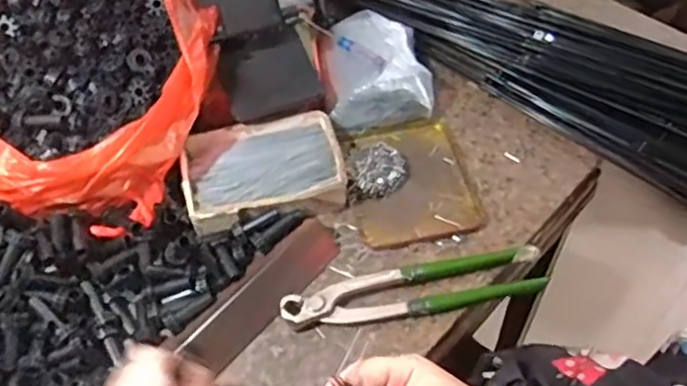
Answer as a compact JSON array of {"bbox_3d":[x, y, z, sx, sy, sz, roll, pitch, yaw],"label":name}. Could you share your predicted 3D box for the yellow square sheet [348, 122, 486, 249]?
[{"bbox_3d":[0.056,-0.010,0.565,0.100,0.011,0.120,-10,55,-5],"label":"yellow square sheet"}]

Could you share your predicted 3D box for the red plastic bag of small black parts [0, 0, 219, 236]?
[{"bbox_3d":[-0.223,-0.112,0.506,0.218,0.147,0.221,16,57,13],"label":"red plastic bag of small black parts"}]

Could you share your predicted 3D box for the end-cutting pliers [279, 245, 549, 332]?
[{"bbox_3d":[0.054,0.075,0.499,0.196,0.015,0.040,-12,55,-6],"label":"end-cutting pliers"}]

